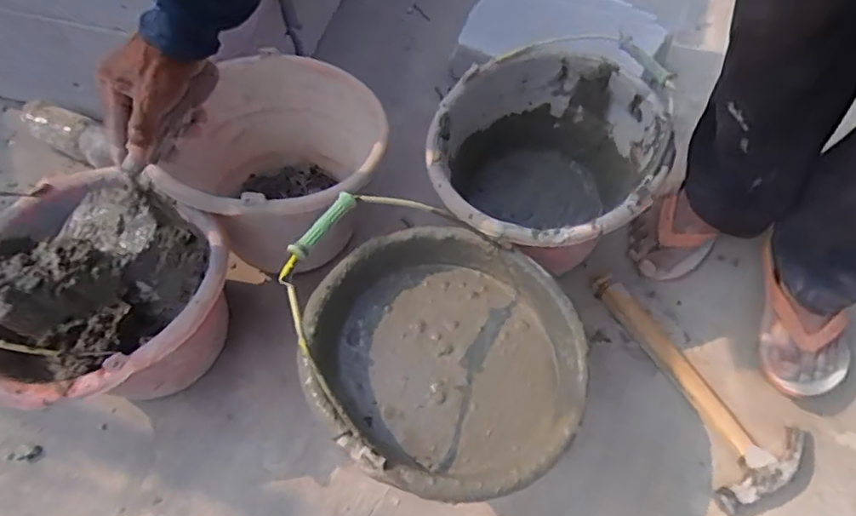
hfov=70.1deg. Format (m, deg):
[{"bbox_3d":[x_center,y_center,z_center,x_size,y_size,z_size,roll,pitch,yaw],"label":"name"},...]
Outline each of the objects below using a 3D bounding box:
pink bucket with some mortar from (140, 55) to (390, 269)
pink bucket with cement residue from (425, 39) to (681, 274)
[{"bbox_3d":[-0.177,-0.108,0.812,0.252,0.244,0.252,-1,64,3],"label":"pink bucket with some mortar"},{"bbox_3d":[0.150,-0.108,0.798,0.256,0.206,0.309,26,68,15],"label":"pink bucket with cement residue"}]

